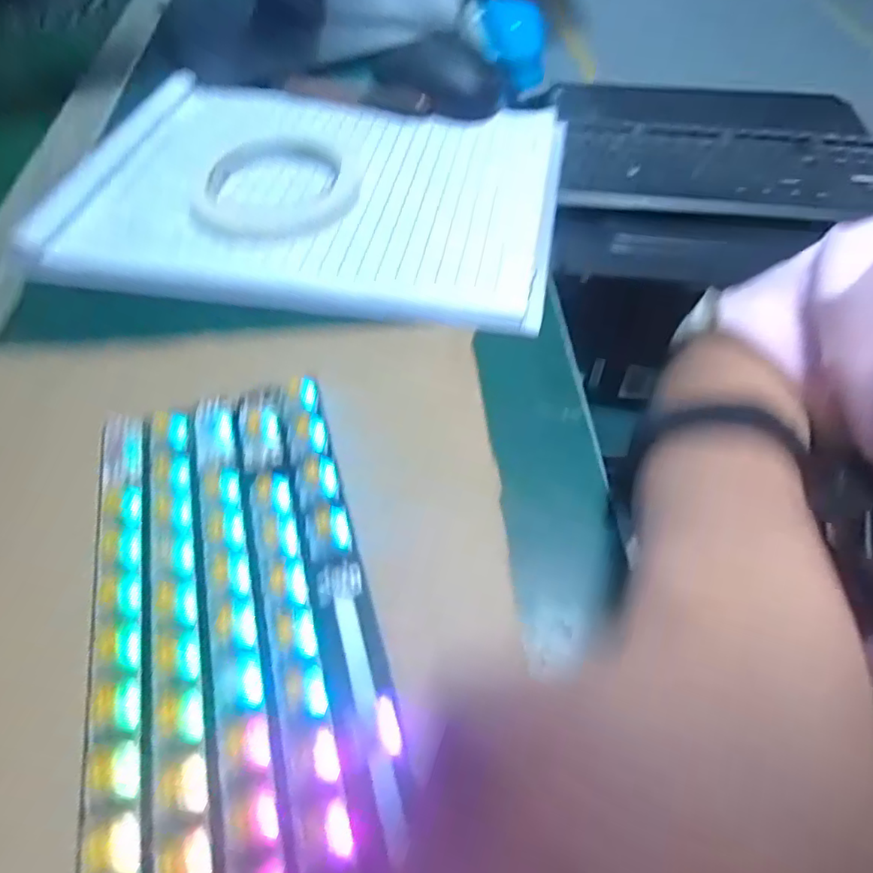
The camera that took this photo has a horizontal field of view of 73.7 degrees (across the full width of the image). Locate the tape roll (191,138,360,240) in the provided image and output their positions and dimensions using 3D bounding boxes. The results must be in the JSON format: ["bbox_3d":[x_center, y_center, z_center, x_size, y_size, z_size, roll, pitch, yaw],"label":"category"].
[{"bbox_3d":[-0.099,-0.150,0.355,0.094,0.023,0.094,-1,53,1],"label":"tape roll"}]

